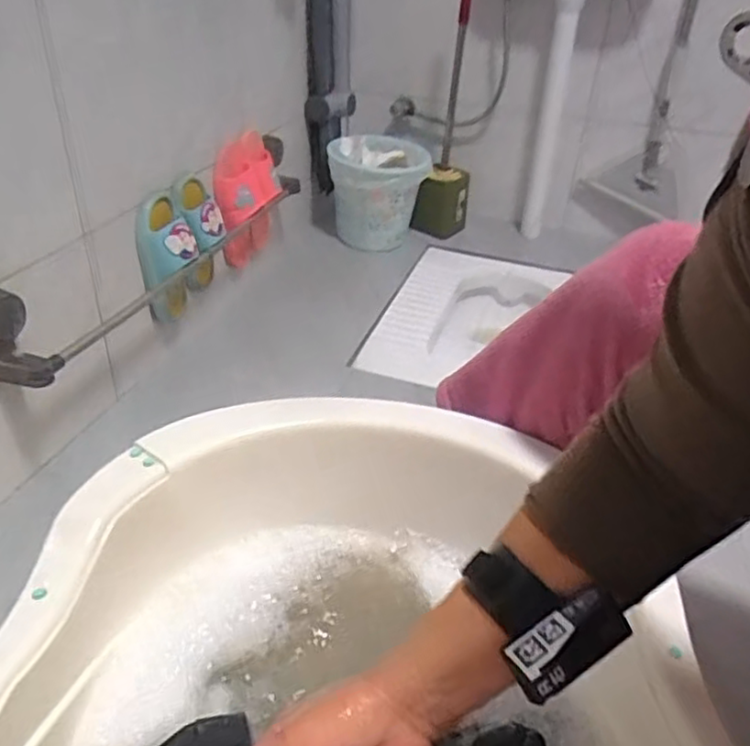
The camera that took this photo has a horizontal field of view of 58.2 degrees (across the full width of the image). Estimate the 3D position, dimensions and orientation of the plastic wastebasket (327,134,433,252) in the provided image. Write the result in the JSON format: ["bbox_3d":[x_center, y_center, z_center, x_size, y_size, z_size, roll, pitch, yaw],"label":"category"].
[{"bbox_3d":[0.008,-0.423,1.590,0.226,0.219,0.246,1,34,-2],"label":"plastic wastebasket"}]

